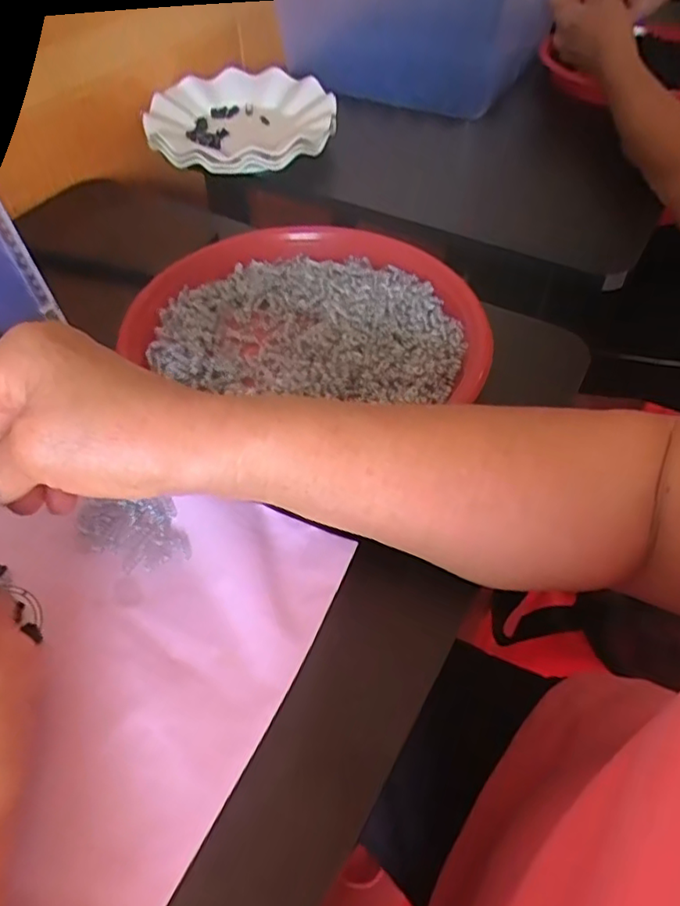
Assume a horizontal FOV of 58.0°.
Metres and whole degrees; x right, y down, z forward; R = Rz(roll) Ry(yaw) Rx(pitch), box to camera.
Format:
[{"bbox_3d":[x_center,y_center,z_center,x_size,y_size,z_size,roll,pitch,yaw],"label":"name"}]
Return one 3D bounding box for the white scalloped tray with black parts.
[{"bbox_3d":[-0.097,-0.326,0.610,0.182,0.039,0.182,-17,52,-12],"label":"white scalloped tray with black parts"}]

